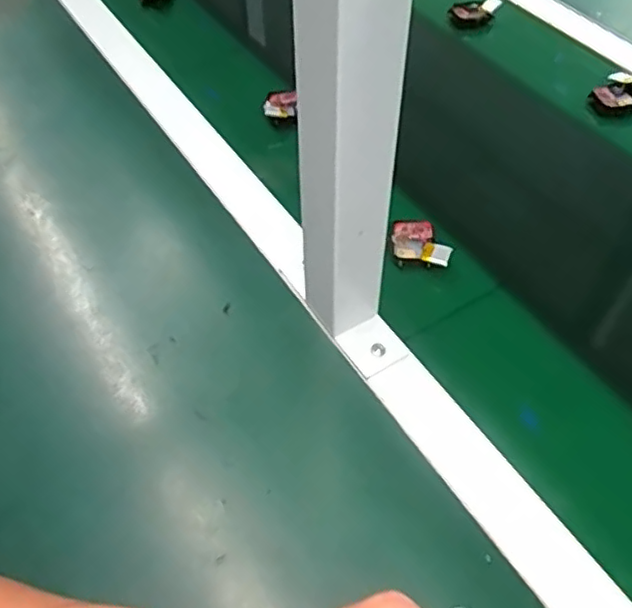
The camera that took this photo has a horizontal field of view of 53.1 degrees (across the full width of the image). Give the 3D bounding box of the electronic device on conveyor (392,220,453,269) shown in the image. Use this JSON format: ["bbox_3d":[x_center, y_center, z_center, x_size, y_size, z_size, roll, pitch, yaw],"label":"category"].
[{"bbox_3d":[0.084,-0.048,0.504,0.046,0.017,0.045,0,52,0],"label":"electronic device on conveyor"}]

